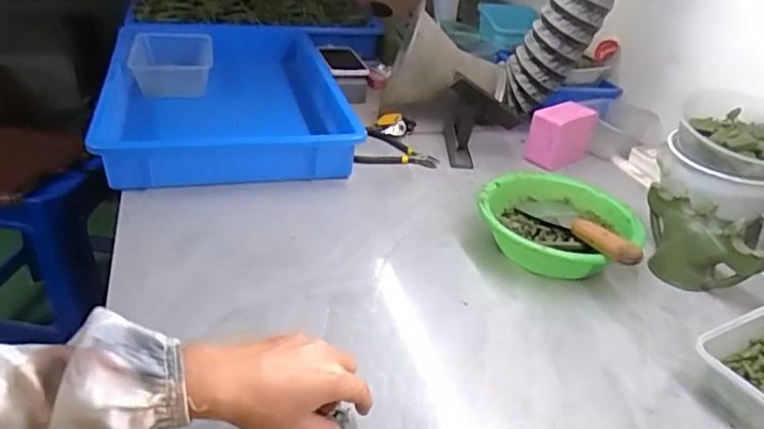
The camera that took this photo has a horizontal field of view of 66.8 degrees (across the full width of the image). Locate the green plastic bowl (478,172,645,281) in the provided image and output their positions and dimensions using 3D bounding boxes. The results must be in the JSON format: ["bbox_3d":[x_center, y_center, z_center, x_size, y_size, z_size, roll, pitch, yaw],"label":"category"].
[{"bbox_3d":[0.228,0.020,0.765,0.199,0.066,0.189,5,32,-3],"label":"green plastic bowl"}]

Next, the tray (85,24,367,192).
[{"bbox_3d":[-0.273,-0.219,1.023,0.368,0.080,0.561,-3,33,-16],"label":"tray"}]

